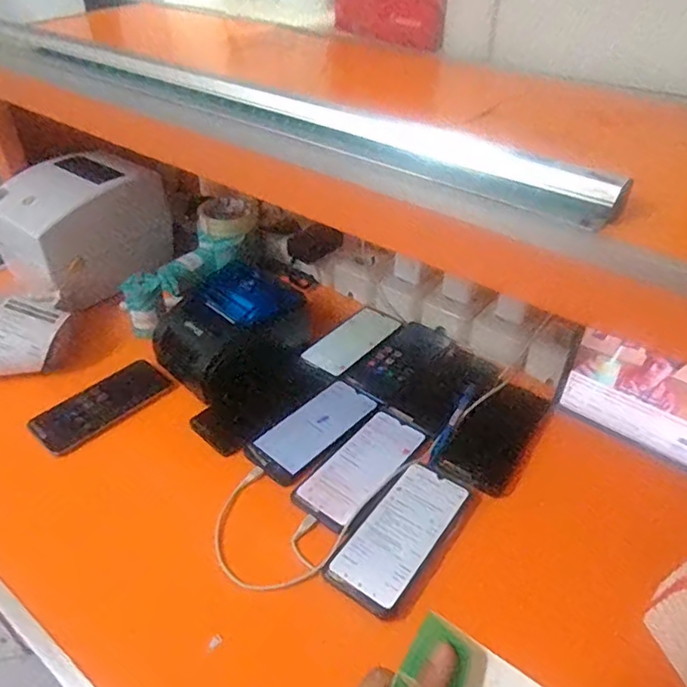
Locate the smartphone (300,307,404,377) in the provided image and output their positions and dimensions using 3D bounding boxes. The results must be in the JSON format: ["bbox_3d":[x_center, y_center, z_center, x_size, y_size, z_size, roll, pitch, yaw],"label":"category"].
[{"bbox_3d":[0.014,-0.007,0.809,0.070,0.007,0.151,29,48,30],"label":"smartphone"}]

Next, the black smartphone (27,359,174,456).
[{"bbox_3d":[-0.301,0.075,0.720,0.158,0.012,0.072,-34,63,-29],"label":"black smartphone"}]

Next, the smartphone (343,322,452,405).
[{"bbox_3d":[0.077,0.020,0.778,0.071,0.005,0.144,37,58,27],"label":"smartphone"}]

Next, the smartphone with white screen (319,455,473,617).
[{"bbox_3d":[0.056,0.184,0.570,0.073,0.009,0.162,28,47,29],"label":"smartphone with white screen"}]

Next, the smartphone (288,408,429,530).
[{"bbox_3d":[0.021,0.133,0.637,0.070,0.010,0.161,29,48,30],"label":"smartphone"}]

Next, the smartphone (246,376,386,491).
[{"bbox_3d":[-0.031,0.099,0.688,0.167,0.012,0.081,-32,50,-33],"label":"smartphone"}]

